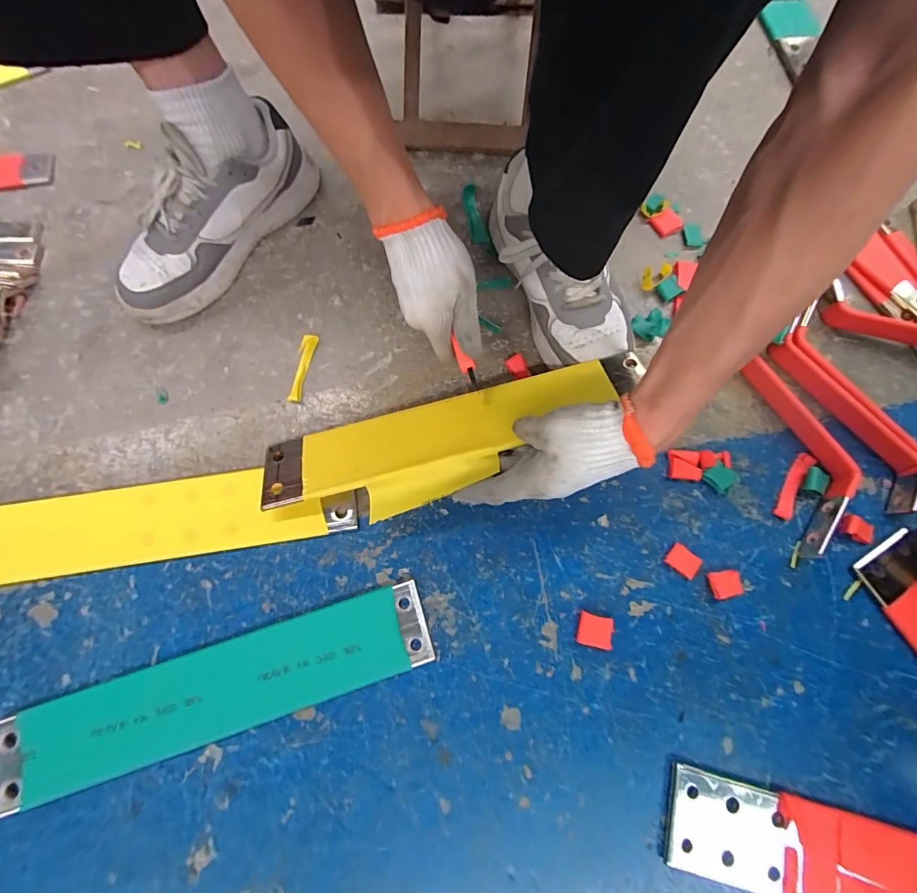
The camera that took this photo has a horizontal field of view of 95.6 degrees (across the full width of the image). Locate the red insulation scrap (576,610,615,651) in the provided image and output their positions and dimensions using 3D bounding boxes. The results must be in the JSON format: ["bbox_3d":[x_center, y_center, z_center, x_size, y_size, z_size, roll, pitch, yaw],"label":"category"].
[{"bbox_3d":[0.136,0.183,0.414,0.034,0.008,0.030,16,75,3],"label":"red insulation scrap"}]

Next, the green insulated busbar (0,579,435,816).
[{"bbox_3d":[-0.220,0.227,0.393,0.386,0.012,0.081,-17,76,-6],"label":"green insulated busbar"}]

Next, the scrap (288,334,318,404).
[{"bbox_3d":[-0.182,-0.091,0.482,0.018,0.008,0.083,11,75,1],"label":"scrap"}]

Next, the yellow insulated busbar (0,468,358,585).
[{"bbox_3d":[-0.310,0.077,0.431,0.396,0.012,0.080,-8,75,-4],"label":"yellow insulated busbar"}]

